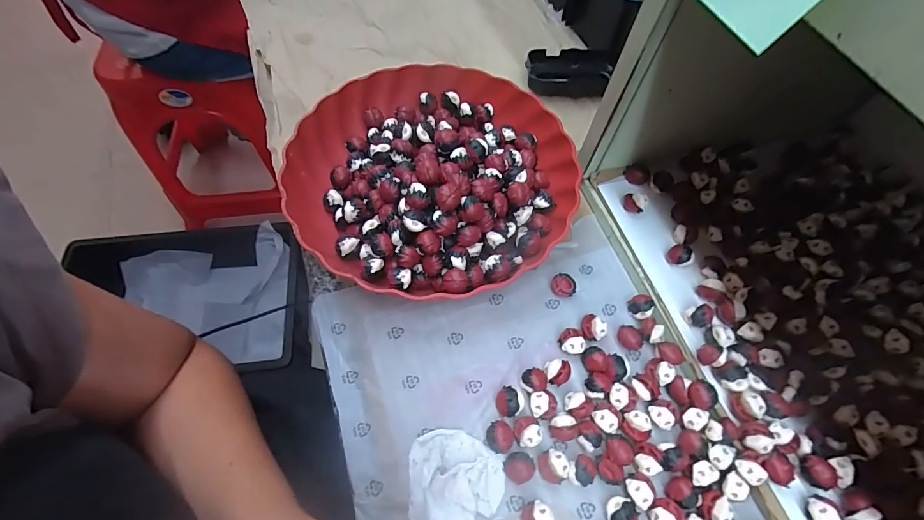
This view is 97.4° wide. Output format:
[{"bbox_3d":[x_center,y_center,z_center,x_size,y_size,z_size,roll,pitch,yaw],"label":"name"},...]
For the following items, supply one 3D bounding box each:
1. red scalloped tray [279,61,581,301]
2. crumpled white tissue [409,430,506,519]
[{"bbox_3d":[-0.024,-0.078,0.352,0.242,0.061,0.238,-40,68,-16],"label":"red scalloped tray"},{"bbox_3d":[-0.009,0.148,0.264,0.064,0.013,0.067,30,68,16],"label":"crumpled white tissue"}]

